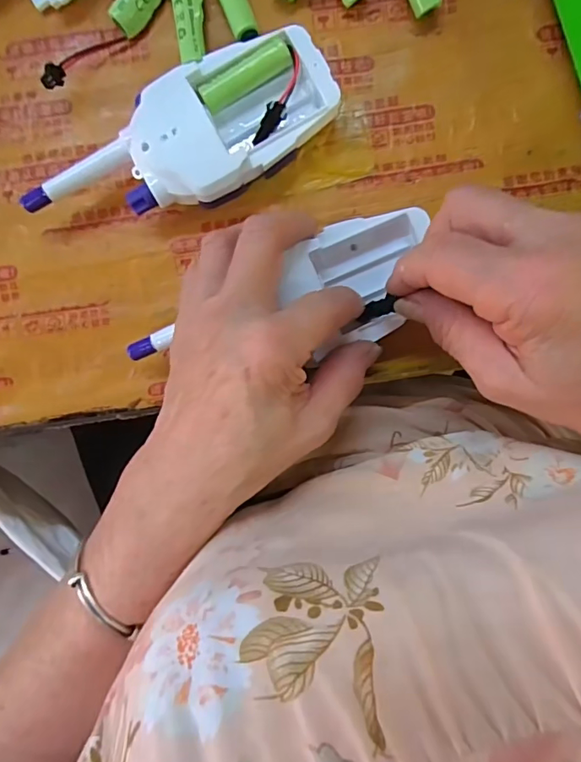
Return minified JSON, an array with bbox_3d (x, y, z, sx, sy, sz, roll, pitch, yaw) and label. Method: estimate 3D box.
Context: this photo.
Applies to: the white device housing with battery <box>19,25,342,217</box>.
[{"bbox_3d":[-0.054,-0.121,0.260,0.163,0.034,0.060,-28,92,3],"label":"white device housing with battery"}]

